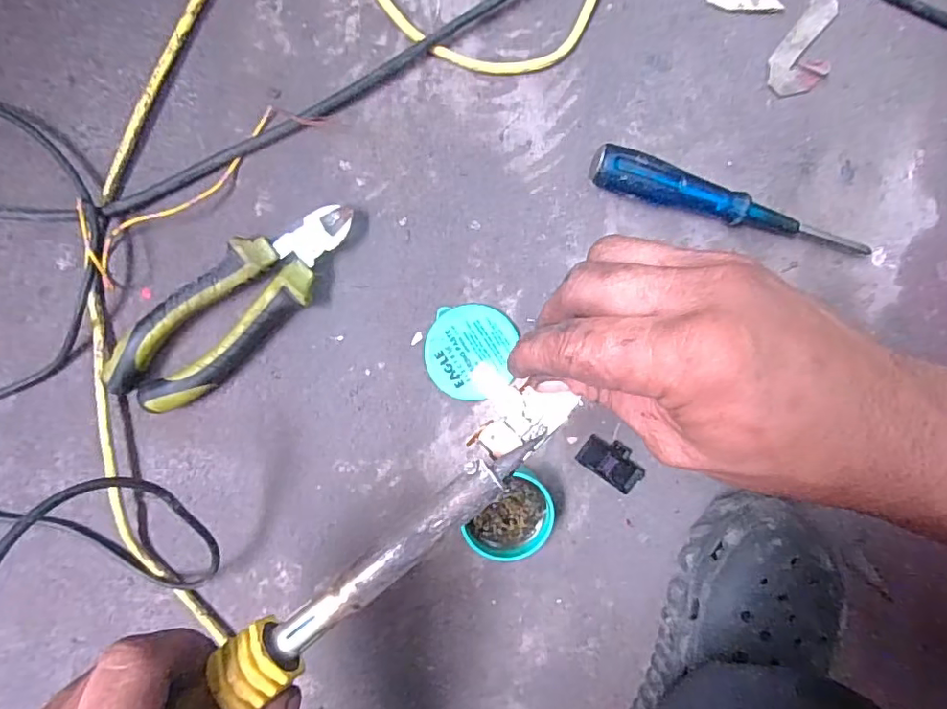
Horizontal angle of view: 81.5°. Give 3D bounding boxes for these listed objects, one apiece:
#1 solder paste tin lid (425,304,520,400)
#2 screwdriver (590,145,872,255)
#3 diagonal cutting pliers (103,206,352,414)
[{"bbox_3d":[-0.002,-0.002,0.367,0.057,0.010,0.061,0,97,-4],"label":"solder paste tin lid"},{"bbox_3d":[0.170,-0.093,0.363,0.193,0.029,0.025,18,96,-6],"label":"screwdriver"},{"bbox_3d":[-0.146,-0.029,0.343,0.172,0.024,0.058,-39,98,2],"label":"diagonal cutting pliers"}]

